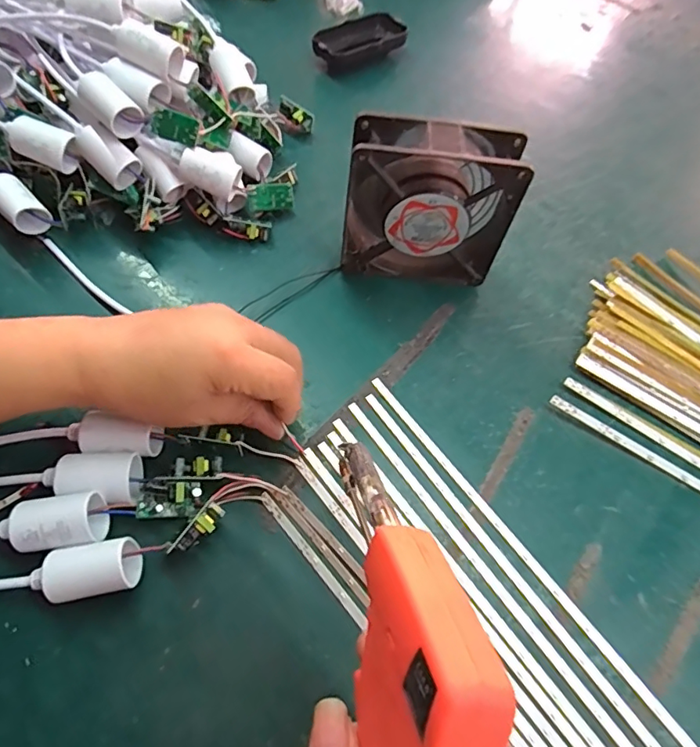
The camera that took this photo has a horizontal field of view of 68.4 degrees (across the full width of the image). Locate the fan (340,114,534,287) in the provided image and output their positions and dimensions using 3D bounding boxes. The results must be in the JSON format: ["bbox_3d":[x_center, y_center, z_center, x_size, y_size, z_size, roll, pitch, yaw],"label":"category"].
[{"bbox_3d":[0.057,-0.126,0.385,0.117,0.118,0.047,4,59,-3],"label":"fan"}]

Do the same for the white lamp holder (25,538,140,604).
[{"bbox_3d":[-0.144,0.110,0.283,0.055,0.025,0.026,-8,61,-10],"label":"white lamp holder"}]

